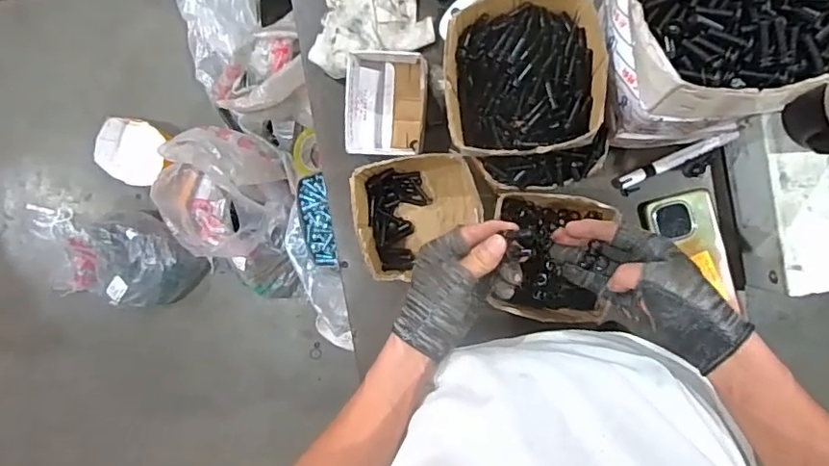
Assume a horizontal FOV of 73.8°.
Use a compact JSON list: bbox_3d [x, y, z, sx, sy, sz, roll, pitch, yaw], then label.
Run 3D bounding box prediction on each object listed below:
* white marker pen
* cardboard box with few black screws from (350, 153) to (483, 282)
[{"bbox_3d":[0.310,-0.085,0.653,0.143,0.017,0.023,-27,89,7],"label":"white marker pen"},{"bbox_3d":[0.007,-0.022,0.671,0.143,0.078,0.143,-12,91,7],"label":"cardboard box with few black screws"}]

